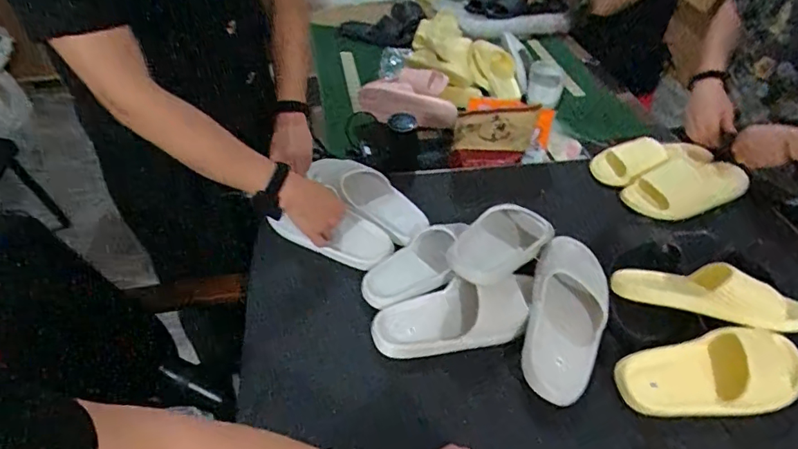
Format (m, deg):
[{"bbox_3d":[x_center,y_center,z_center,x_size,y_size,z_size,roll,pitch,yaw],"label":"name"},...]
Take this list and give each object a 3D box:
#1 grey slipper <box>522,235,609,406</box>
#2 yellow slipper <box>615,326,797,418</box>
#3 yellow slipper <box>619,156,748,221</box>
[{"bbox_3d":[0.250,0.125,0.742,0.110,0.073,0.276,12,60,12],"label":"grey slipper"},{"bbox_3d":[0.417,0.198,0.669,0.244,0.085,0.087,-10,42,7],"label":"yellow slipper"},{"bbox_3d":[0.578,-0.073,0.985,0.256,0.075,0.110,-11,43,-13],"label":"yellow slipper"}]

